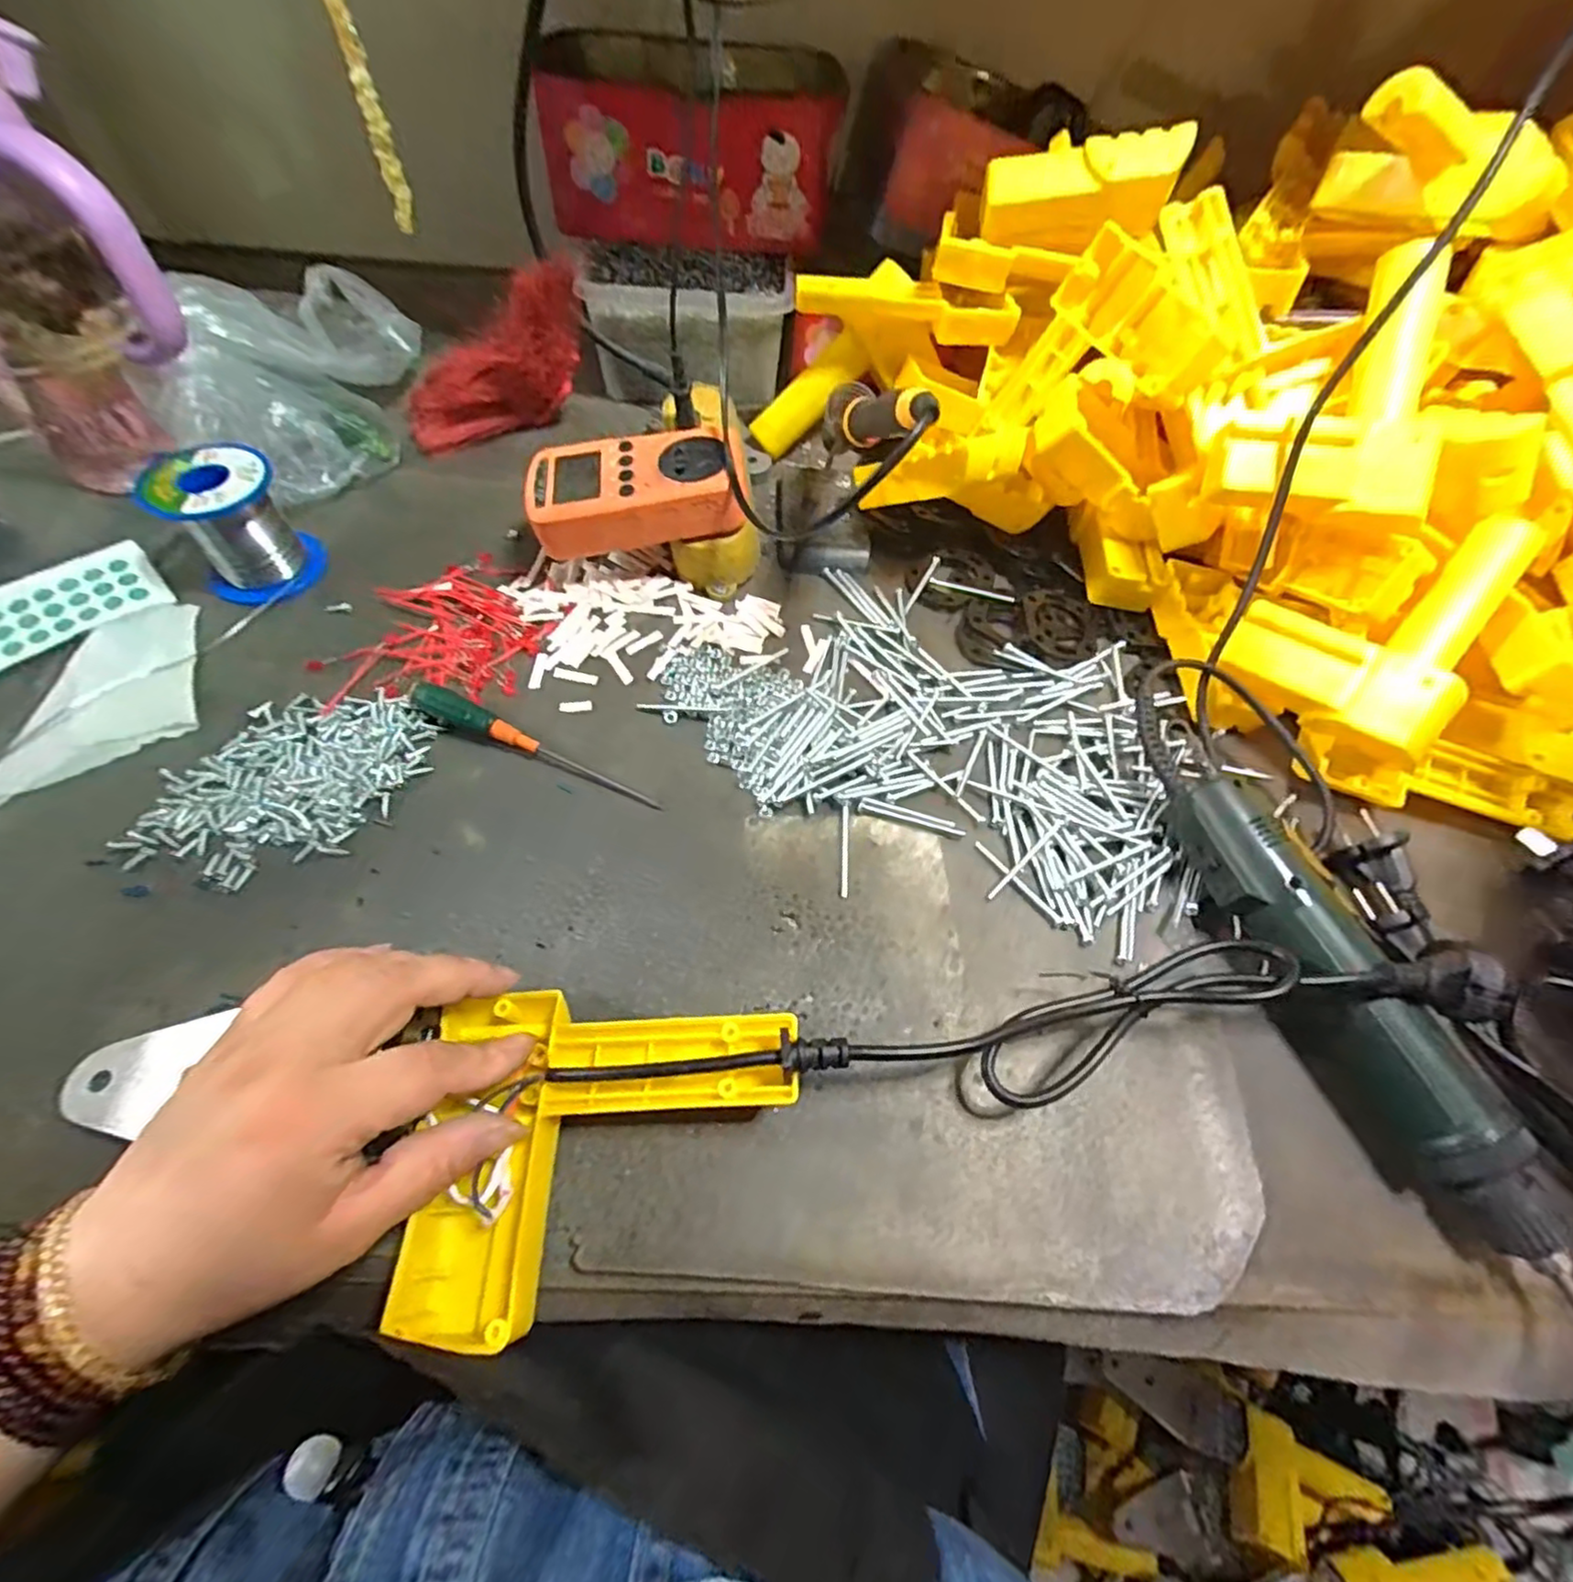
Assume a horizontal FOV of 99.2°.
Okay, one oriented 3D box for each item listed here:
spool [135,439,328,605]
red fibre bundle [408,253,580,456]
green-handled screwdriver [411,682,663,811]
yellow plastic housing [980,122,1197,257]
[{"bbox_3d":[-0.318,-0.156,0.387,0.062,0.057,0.069,-36,67,-22],"label":"spool"},{"bbox_3d":[-0.203,-0.304,0.486,0.163,0.079,0.052,-31,60,18],"label":"red fibre bundle"},{"bbox_3d":[-0.135,-0.026,0.357,0.143,0.018,0.016,22,60,10],"label":"green-handled screwdriver"},{"bbox_3d":[0.179,-0.367,0.412,0.118,0.046,0.045,-2,58,12],"label":"yellow plastic housing"}]

